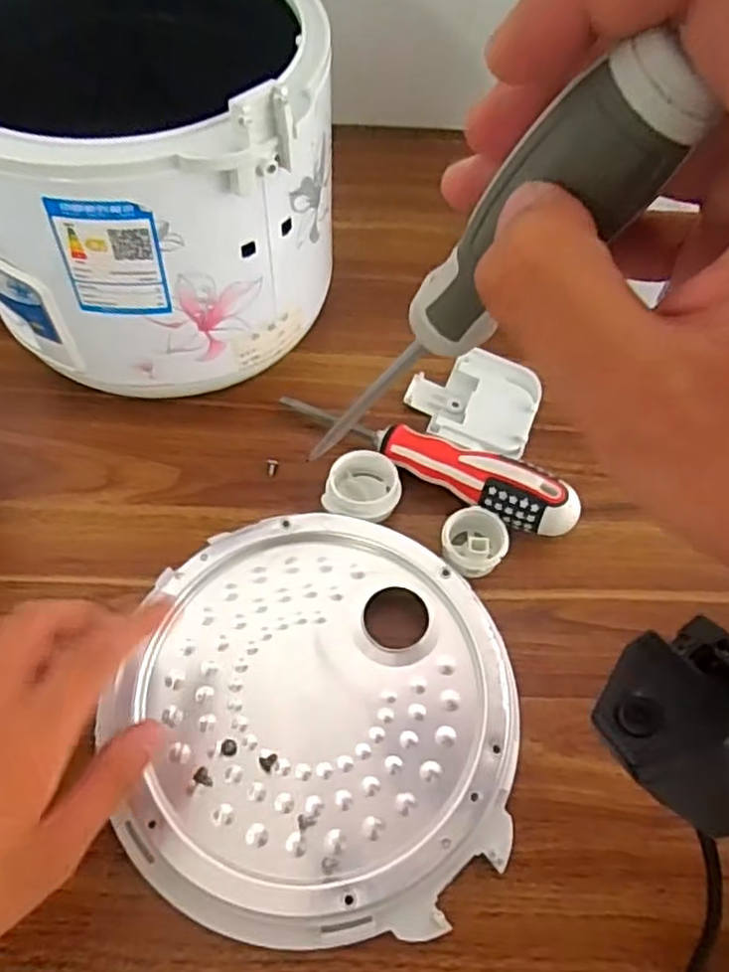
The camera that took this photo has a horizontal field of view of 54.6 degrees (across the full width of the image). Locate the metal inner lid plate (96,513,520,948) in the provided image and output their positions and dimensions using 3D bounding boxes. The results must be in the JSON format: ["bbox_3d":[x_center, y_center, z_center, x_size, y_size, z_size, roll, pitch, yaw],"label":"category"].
[{"bbox_3d":[-0.021,0.104,0.337,0.176,0.017,0.186,1,59,-2],"label":"metal inner lid plate"}]

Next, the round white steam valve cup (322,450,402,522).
[{"bbox_3d":[-0.001,0.003,0.403,0.041,0.024,0.037,11,59,4],"label":"round white steam valve cup"}]

